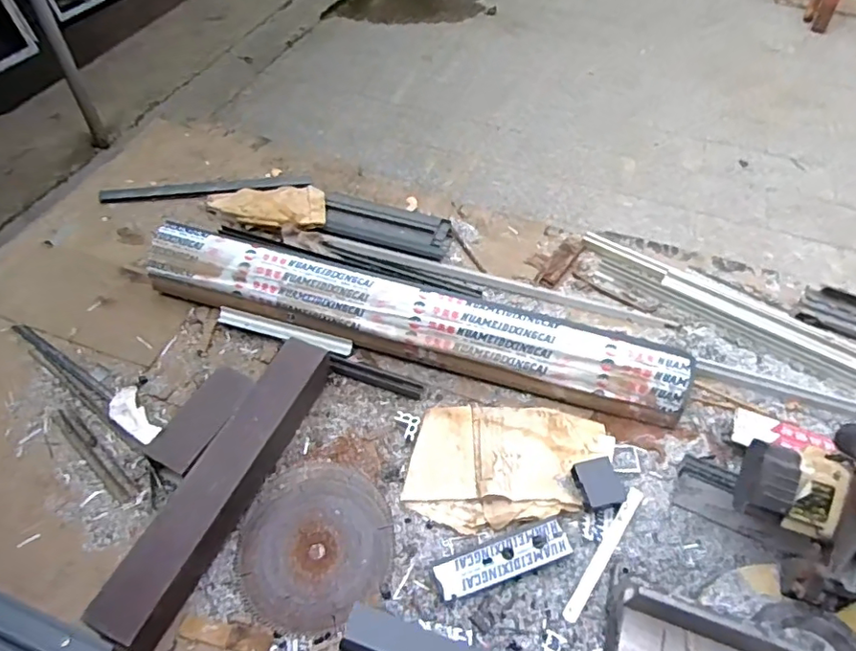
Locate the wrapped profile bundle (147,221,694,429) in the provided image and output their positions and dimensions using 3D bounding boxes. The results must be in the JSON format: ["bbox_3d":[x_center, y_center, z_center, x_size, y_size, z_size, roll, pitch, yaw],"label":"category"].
[{"bbox_3d":[-0.044,-0.011,1.099,1.022,0.111,0.122,13,54,9],"label":"wrapped profile bundle"}]

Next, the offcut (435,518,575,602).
[{"bbox_3d":[0.114,0.359,0.886,0.209,0.034,0.062,-15,54,-12],"label":"offcut"}]

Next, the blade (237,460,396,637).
[{"bbox_3d":[-0.177,0.342,0.914,0.232,0.009,0.259,-11,51,-11],"label":"blade"}]

